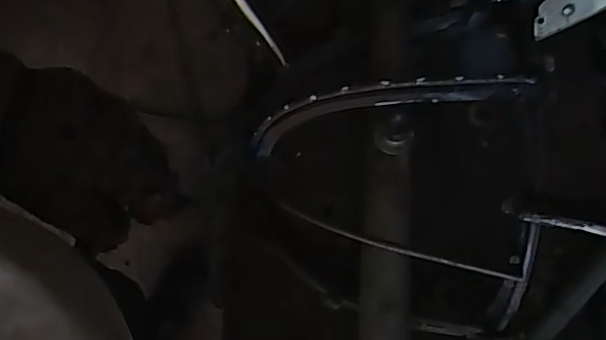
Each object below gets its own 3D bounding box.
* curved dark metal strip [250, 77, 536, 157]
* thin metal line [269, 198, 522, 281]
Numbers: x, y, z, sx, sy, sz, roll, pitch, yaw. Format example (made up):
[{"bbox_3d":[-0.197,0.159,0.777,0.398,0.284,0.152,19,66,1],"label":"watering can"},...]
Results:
[{"bbox_3d":[0.041,-0.039,0.365,0.188,0.050,0.012,-10,70,25],"label":"curved dark metal strip"},{"bbox_3d":[0.051,0.043,0.343,0.150,0.016,0.008,17,70,9],"label":"thin metal line"}]

